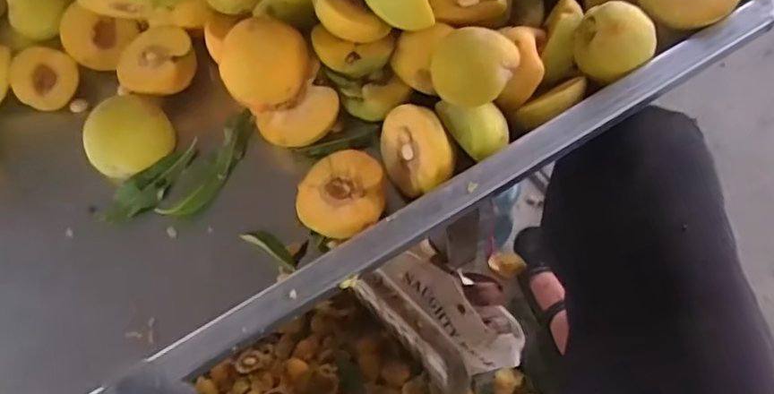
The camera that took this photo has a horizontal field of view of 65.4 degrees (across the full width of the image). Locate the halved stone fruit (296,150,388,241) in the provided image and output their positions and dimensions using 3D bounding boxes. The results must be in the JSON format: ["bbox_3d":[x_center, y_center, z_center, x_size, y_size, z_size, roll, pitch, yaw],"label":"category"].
[{"bbox_3d":[-0.032,0.001,0.428,0.061,0.030,0.062,3,67,7],"label":"halved stone fruit"}]

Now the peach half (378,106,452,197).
[{"bbox_3d":[0.027,-0.035,0.427,0.029,0.063,0.060,-13,99,-35],"label":"peach half"}]

